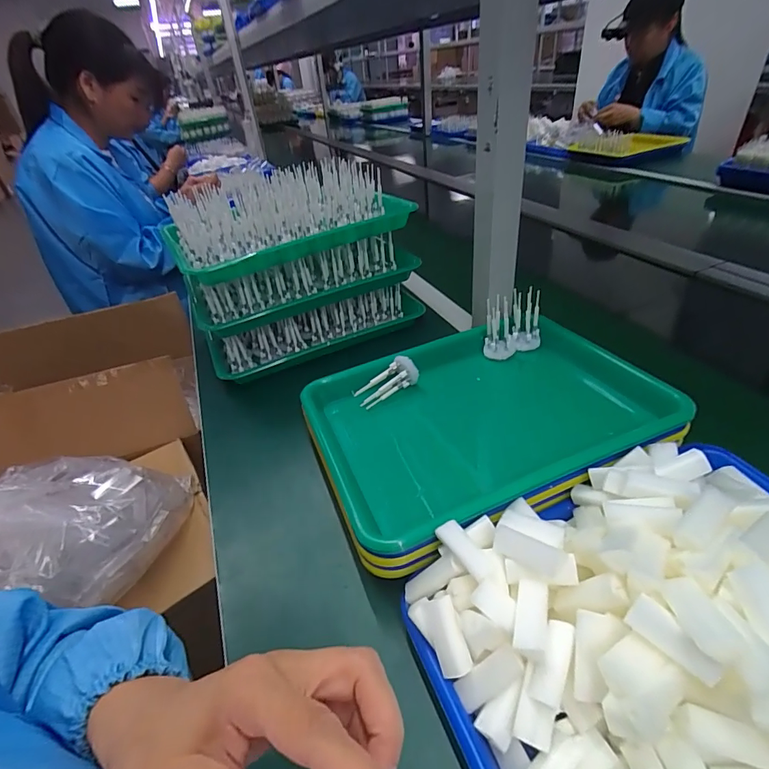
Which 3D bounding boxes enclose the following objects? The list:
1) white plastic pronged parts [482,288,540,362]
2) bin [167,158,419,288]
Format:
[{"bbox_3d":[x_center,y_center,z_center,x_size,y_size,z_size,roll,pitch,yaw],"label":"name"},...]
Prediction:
[{"bbox_3d":[0.161,-0.077,0.529,0.075,0.062,0.042,-22,39,-19],"label":"white plastic pronged parts"},{"bbox_3d":[-0.138,-0.245,0.609,0.320,0.073,0.225,-22,39,-19],"label":"bin"}]

